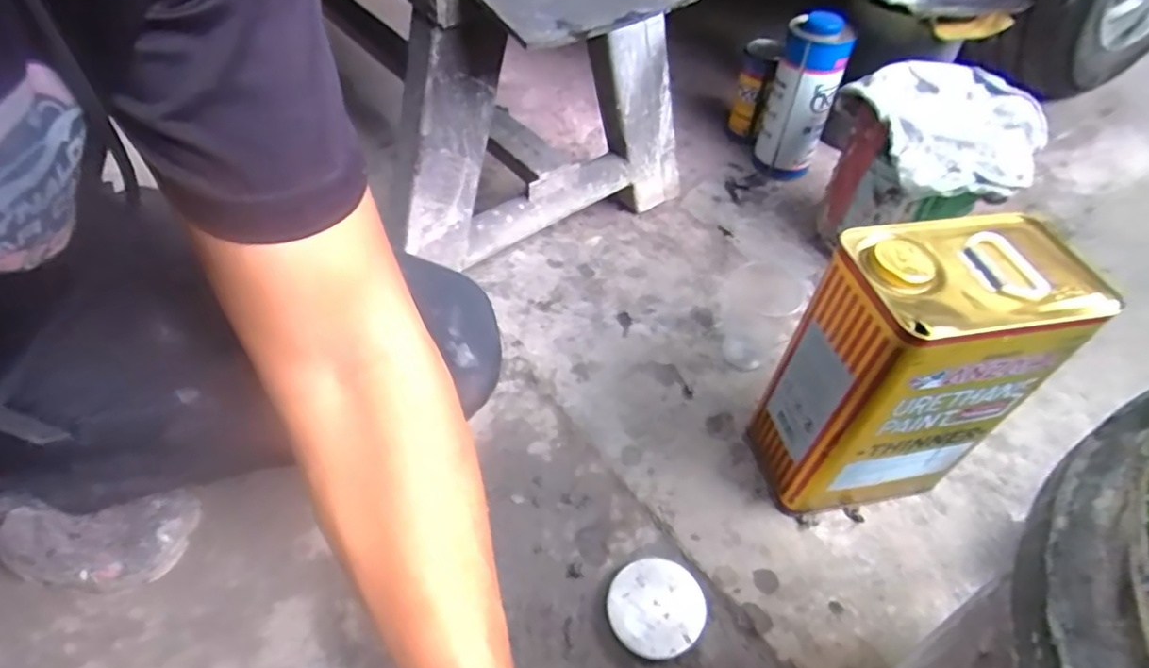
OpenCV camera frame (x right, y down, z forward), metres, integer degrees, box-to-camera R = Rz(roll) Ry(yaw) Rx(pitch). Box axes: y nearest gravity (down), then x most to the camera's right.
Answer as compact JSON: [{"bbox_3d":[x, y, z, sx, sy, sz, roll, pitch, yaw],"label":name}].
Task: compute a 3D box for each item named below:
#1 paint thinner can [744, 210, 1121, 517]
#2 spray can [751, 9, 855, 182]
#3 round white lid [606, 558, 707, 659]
[{"bbox_3d":[0.266,0.039,0.518,0.174,0.254,0.111,-6,49,-8],"label":"paint thinner can"},{"bbox_3d":[0.309,-0.319,0.859,0.088,0.207,0.089,17,50,12],"label":"spray can"},{"bbox_3d":[0.068,0.225,0.514,0.077,0.017,0.075,1,48,-1],"label":"round white lid"}]

